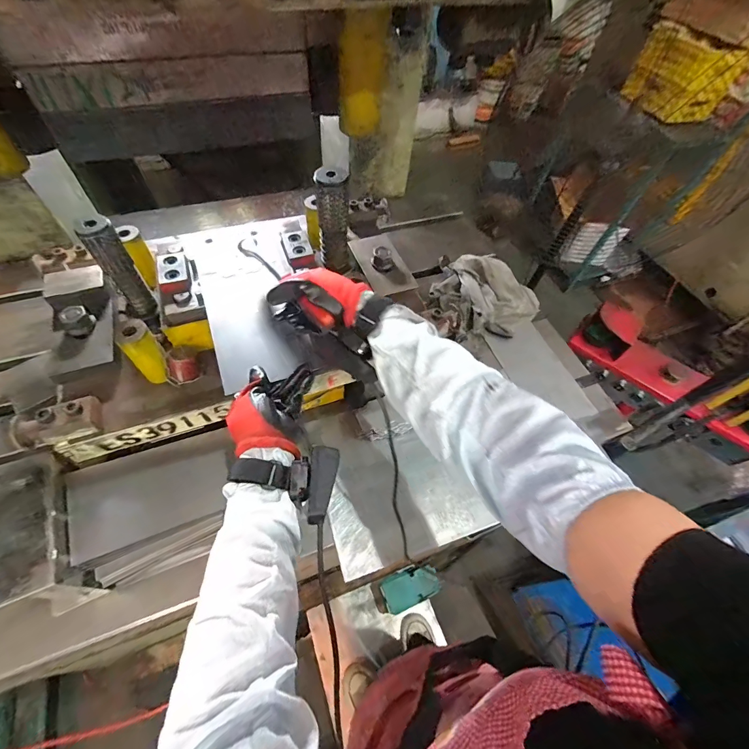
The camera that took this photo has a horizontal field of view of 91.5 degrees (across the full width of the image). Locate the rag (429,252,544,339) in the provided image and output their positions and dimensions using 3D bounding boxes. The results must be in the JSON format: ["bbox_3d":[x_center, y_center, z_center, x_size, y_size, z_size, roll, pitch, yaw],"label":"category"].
[{"bbox_3d":[0.245,-0.171,0.790,0.200,0.065,0.190,-20,60,-17],"label":"rag"}]

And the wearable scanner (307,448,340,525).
[{"bbox_3d":[-0.051,0.104,0.351,0.025,0.017,0.076,6,56,-1],"label":"wearable scanner"}]

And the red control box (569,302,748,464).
[{"bbox_3d":[0.840,0.019,1.049,0.545,0.215,0.155,36,61,18],"label":"red control box"}]

